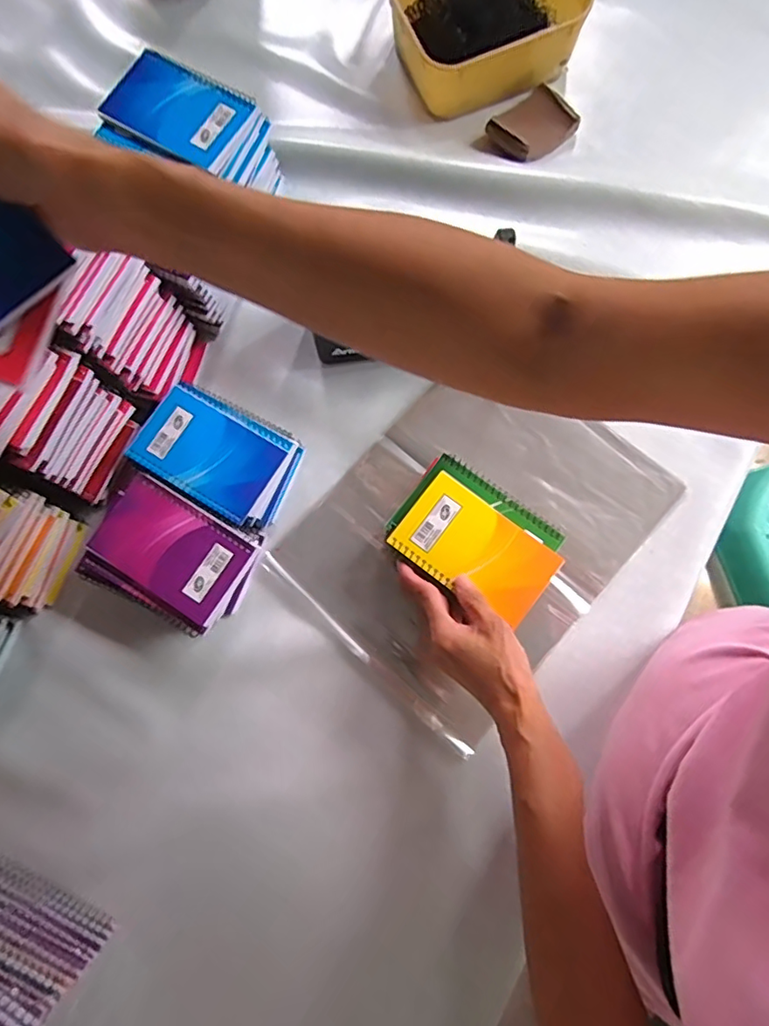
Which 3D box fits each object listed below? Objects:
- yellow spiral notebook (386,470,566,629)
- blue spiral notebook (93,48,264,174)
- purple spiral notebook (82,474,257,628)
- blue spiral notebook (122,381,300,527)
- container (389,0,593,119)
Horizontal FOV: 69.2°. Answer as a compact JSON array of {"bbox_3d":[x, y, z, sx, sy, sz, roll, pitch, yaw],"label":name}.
[{"bbox_3d":[0.079,0.030,0.480,0.130,0.009,0.078,35,78,9],"label":"yellow spiral notebook"},{"bbox_3d":[-0.197,-0.384,0.530,0.127,0.015,0.087,28,81,3],"label":"blue spiral notebook"},{"bbox_3d":[-0.188,0.029,0.489,0.134,0.012,0.080,32,78,8],"label":"purple spiral notebook"},{"bbox_3d":[-0.160,-0.058,0.521,0.137,0.012,0.095,29,79,7],"label":"blue spiral notebook"},{"bbox_3d":[0.109,-0.562,0.632,0.199,0.067,0.190,-21,76,-5],"label":"container"}]

